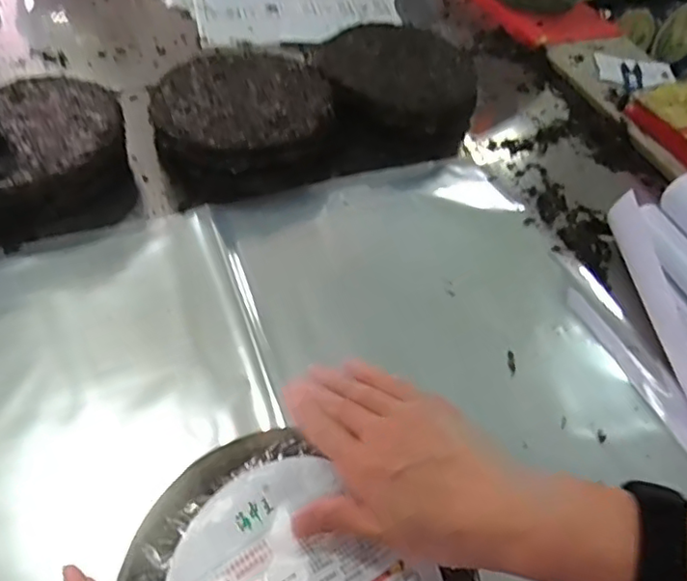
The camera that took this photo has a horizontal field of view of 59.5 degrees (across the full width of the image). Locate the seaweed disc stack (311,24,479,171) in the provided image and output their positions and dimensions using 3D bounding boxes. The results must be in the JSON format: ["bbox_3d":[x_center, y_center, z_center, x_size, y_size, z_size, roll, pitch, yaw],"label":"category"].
[{"bbox_3d":[0.069,-0.261,0.784,0.210,0.070,0.216,-11,51,-16],"label":"seaweed disc stack"}]

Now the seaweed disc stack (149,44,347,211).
[{"bbox_3d":[-0.116,-0.200,0.713,0.207,0.067,0.206,-17,53,-20],"label":"seaweed disc stack"}]

